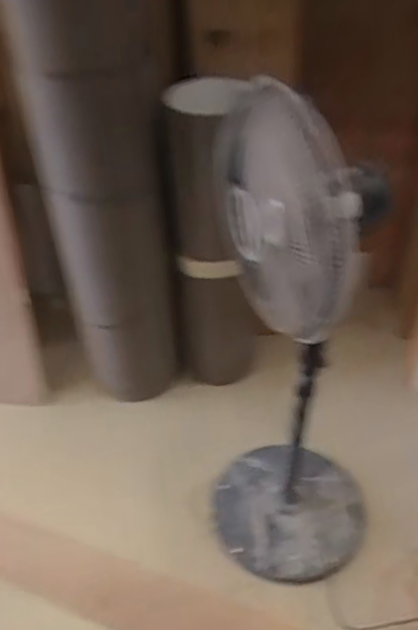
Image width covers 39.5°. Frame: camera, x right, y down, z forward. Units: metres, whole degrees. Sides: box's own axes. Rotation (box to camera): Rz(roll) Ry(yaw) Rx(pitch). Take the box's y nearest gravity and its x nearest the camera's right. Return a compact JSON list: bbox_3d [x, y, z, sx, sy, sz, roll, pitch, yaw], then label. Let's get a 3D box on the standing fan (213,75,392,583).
[{"bbox_3d":[0.170,0.098,1.155,0.338,1.073,0.351,13,42,17],"label":"standing fan"}]

